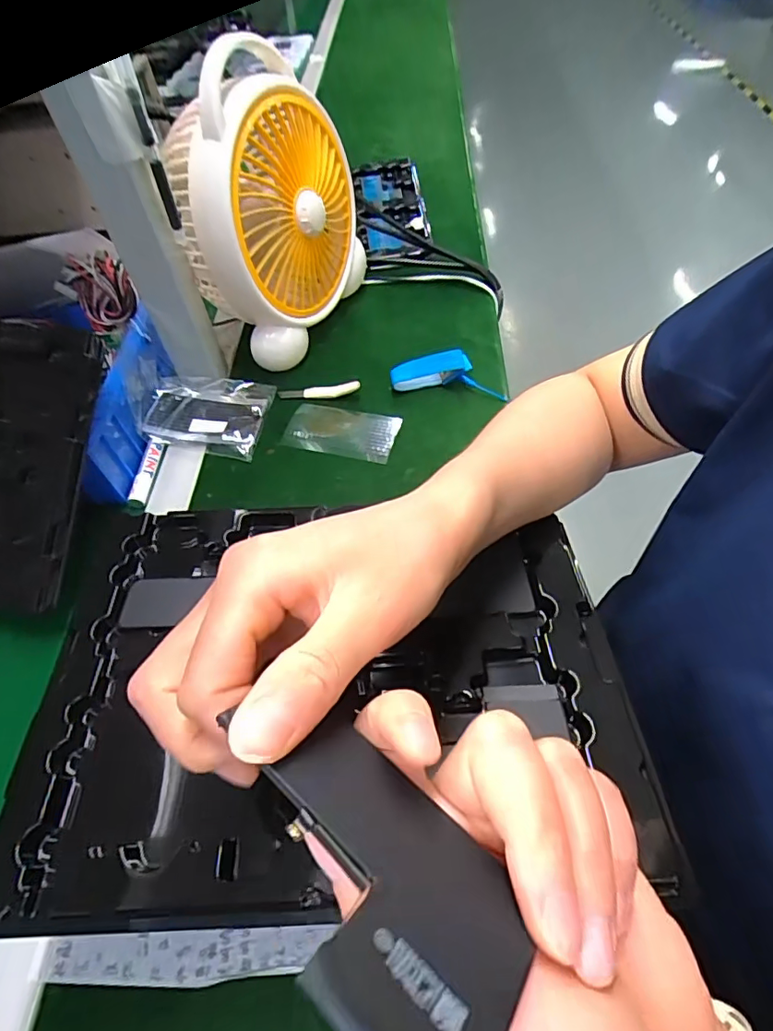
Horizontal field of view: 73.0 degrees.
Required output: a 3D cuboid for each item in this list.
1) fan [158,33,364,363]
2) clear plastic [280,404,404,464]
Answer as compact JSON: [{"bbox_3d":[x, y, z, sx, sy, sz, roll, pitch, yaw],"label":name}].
[{"bbox_3d":[-0.113,-0.305,0.527,0.102,0.245,0.217,12,56,13],"label":"fan"},{"bbox_3d":[-0.046,-0.084,0.519,0.110,0.005,0.061,8,55,11],"label":"clear plastic"}]

